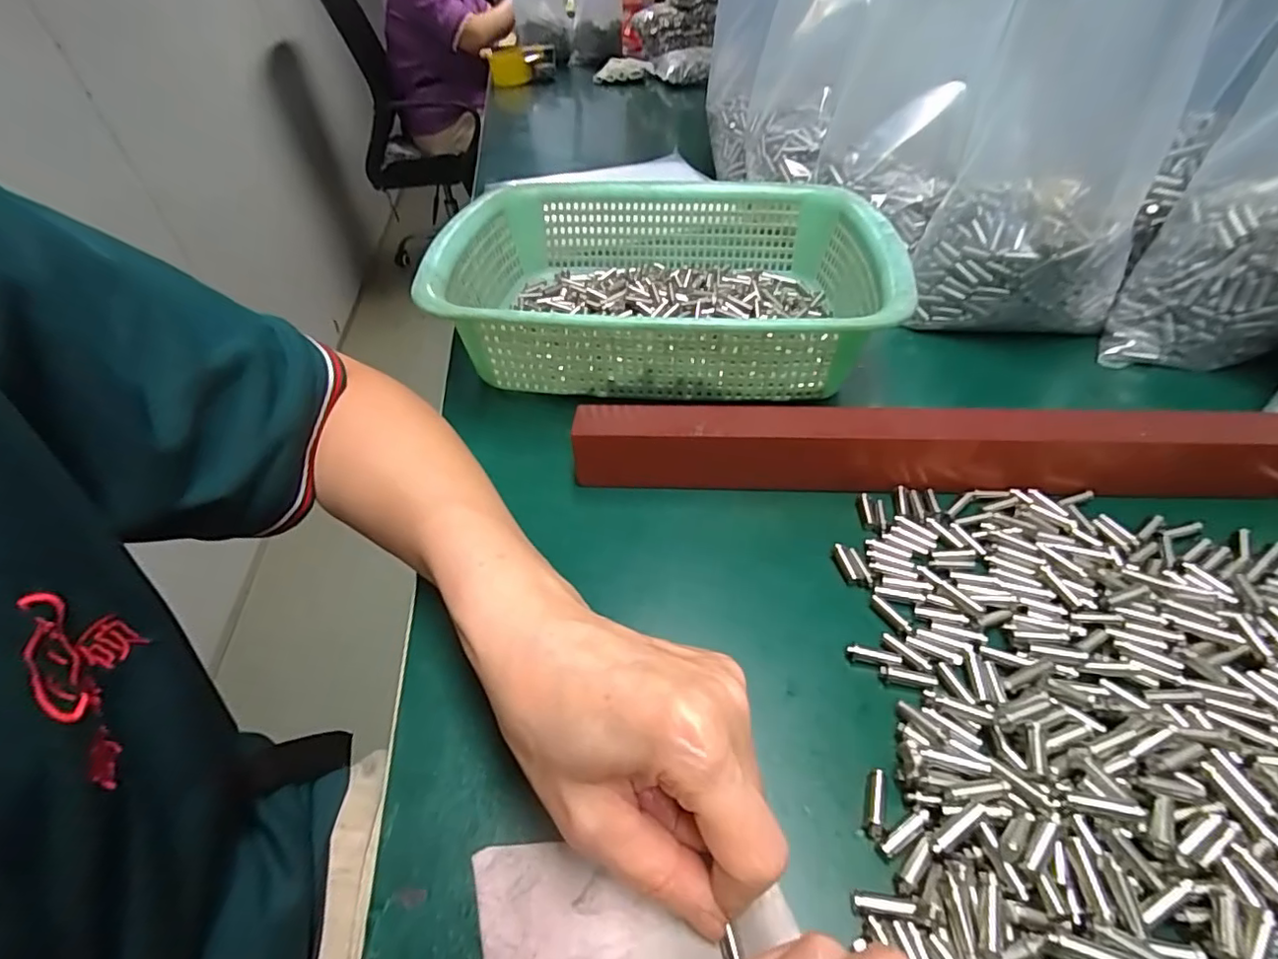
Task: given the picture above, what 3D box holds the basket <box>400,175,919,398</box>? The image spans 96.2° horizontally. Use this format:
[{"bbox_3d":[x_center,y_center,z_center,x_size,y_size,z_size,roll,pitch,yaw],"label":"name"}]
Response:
[{"bbox_3d":[0.020,-0.141,0.400,0.283,0.072,0.217,0,43,5],"label":"basket"}]

